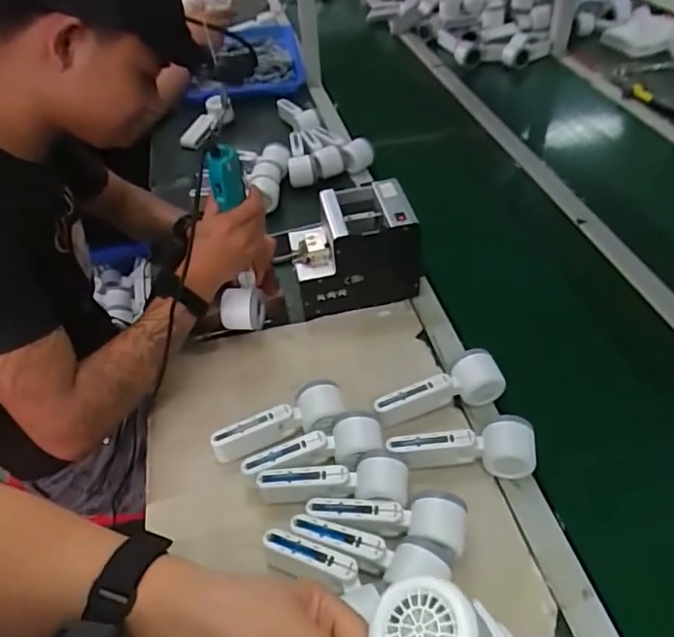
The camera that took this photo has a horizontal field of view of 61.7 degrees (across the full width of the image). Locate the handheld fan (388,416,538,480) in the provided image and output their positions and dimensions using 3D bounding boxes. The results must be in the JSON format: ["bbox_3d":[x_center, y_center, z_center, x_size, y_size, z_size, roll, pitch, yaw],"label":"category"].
[{"bbox_3d":[0.143,0.152,0.660,0.166,0.062,0.057,3,45,6],"label":"handheld fan"}]

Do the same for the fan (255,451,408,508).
[{"bbox_3d":[-0.005,0.185,0.643,0.170,0.053,0.057,3,45,6],"label":"fan"}]

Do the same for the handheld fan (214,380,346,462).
[{"bbox_3d":[-0.072,0.133,0.700,0.164,0.055,0.052,-17,46,-14],"label":"handheld fan"}]

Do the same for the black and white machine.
[{"bbox_3d":[0.019,-0.104,0.872,0.192,0.164,0.133,-7,44,-4],"label":"black and white machine"}]

